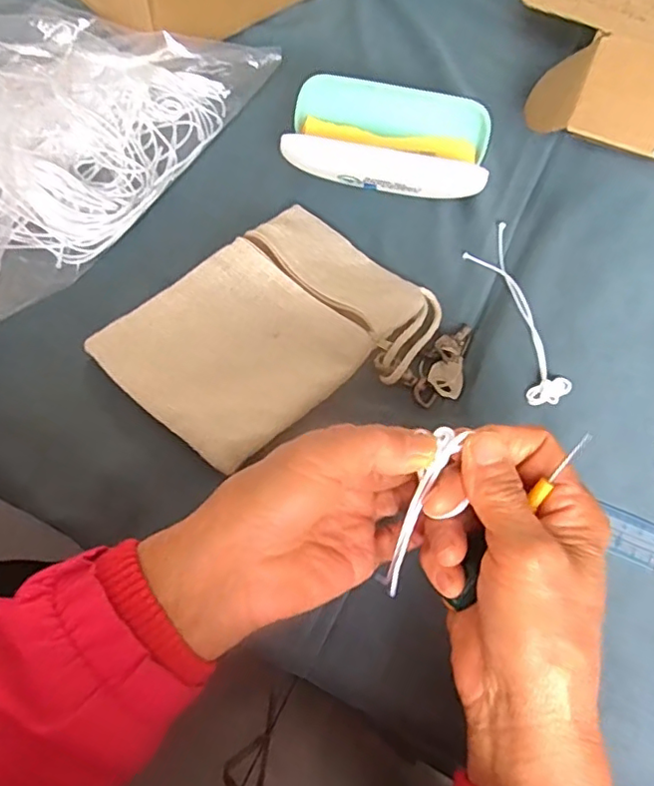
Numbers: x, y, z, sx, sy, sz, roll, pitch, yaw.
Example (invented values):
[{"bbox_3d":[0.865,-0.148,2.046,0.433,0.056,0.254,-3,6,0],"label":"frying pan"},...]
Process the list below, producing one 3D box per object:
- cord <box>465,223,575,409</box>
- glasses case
[{"bbox_3d":[0.134,-0.063,0.425,0.036,0.017,0.163,-5,63,-5],"label":"cord"},{"bbox_3d":[0.049,-0.199,0.469,0.157,0.044,0.092,10,63,3],"label":"glasses case"}]

